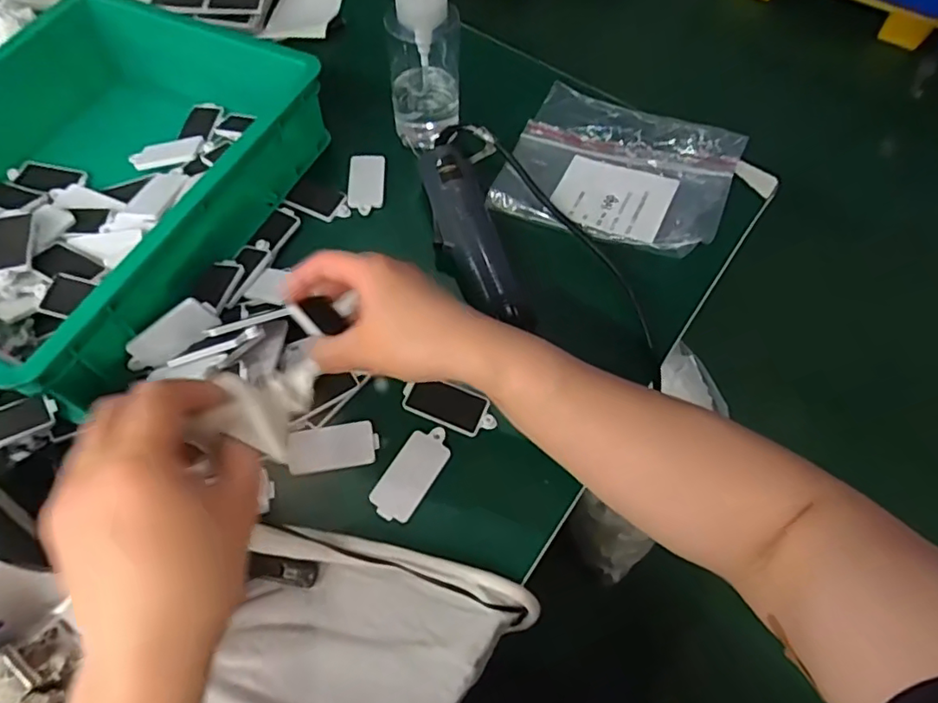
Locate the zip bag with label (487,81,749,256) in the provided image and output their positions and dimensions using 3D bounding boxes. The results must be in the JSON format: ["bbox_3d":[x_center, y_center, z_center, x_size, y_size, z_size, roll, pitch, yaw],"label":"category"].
[{"bbox_3d":[0.139,-0.173,0.529,0.196,0.016,0.177,22,62,17],"label":"zip bag with label"}]

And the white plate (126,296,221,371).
[{"bbox_3d":[-0.218,-0.011,0.416,0.072,0.029,0.008,-34,37,4],"label":"white plate"}]

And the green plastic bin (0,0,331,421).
[{"bbox_3d":[-0.312,-0.142,0.466,0.269,0.080,0.332,21,65,8],"label":"green plastic bin"}]

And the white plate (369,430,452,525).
[{"bbox_3d":[-0.041,0.087,0.407,0.033,0.006,0.071,30,72,11],"label":"white plate"}]

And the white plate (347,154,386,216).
[{"bbox_3d":[-0.095,-0.157,0.523,0.033,0.004,0.069,0,64,-2],"label":"white plate"}]

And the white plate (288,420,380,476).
[{"bbox_3d":[-0.099,0.069,0.413,0.063,0.004,0.033,-8,64,-6],"label":"white plate"}]

